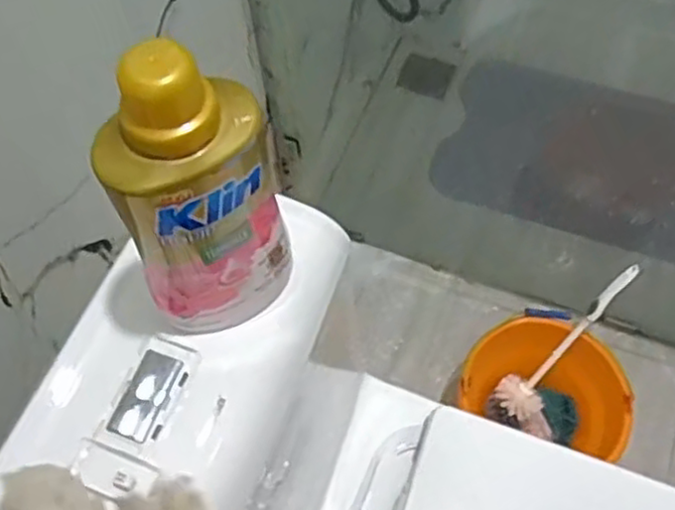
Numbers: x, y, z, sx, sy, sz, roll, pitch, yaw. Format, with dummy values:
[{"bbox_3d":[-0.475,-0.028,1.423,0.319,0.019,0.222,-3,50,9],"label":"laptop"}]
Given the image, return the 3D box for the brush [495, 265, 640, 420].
[{"bbox_3d":[0.371,0.136,1.134,0.073,0.316,0.061,46,31,22],"label":"brush"}]

